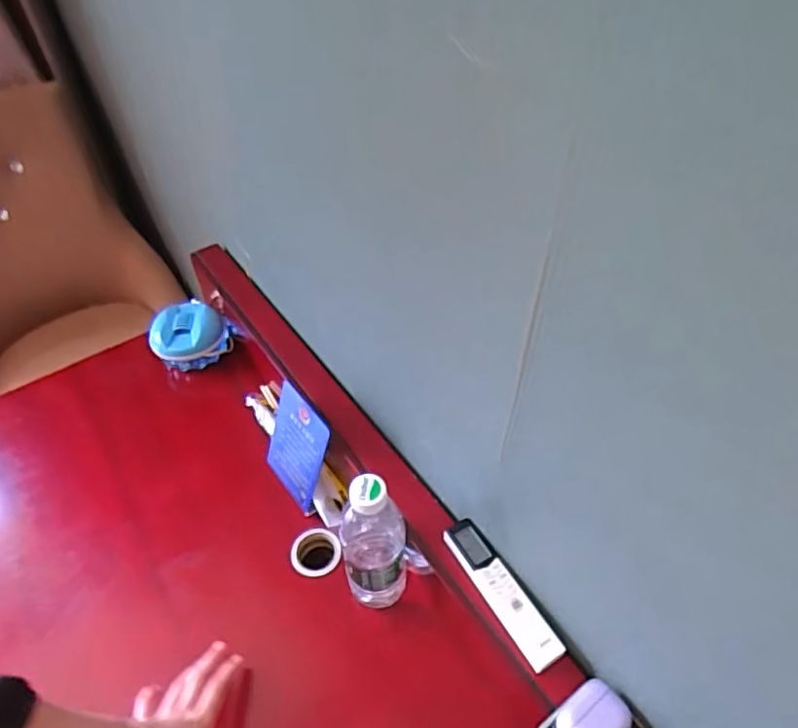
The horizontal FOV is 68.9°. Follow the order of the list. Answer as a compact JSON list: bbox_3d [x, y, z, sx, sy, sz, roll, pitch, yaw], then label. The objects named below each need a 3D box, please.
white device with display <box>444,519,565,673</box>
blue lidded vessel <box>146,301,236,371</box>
[{"bbox_3d":[0.096,0.215,0.555,0.033,0.015,0.147,-25,53,-20],"label":"white device with display"},{"bbox_3d":[-0.322,-0.038,0.902,0.111,0.076,0.101,0,49,0],"label":"blue lidded vessel"}]

